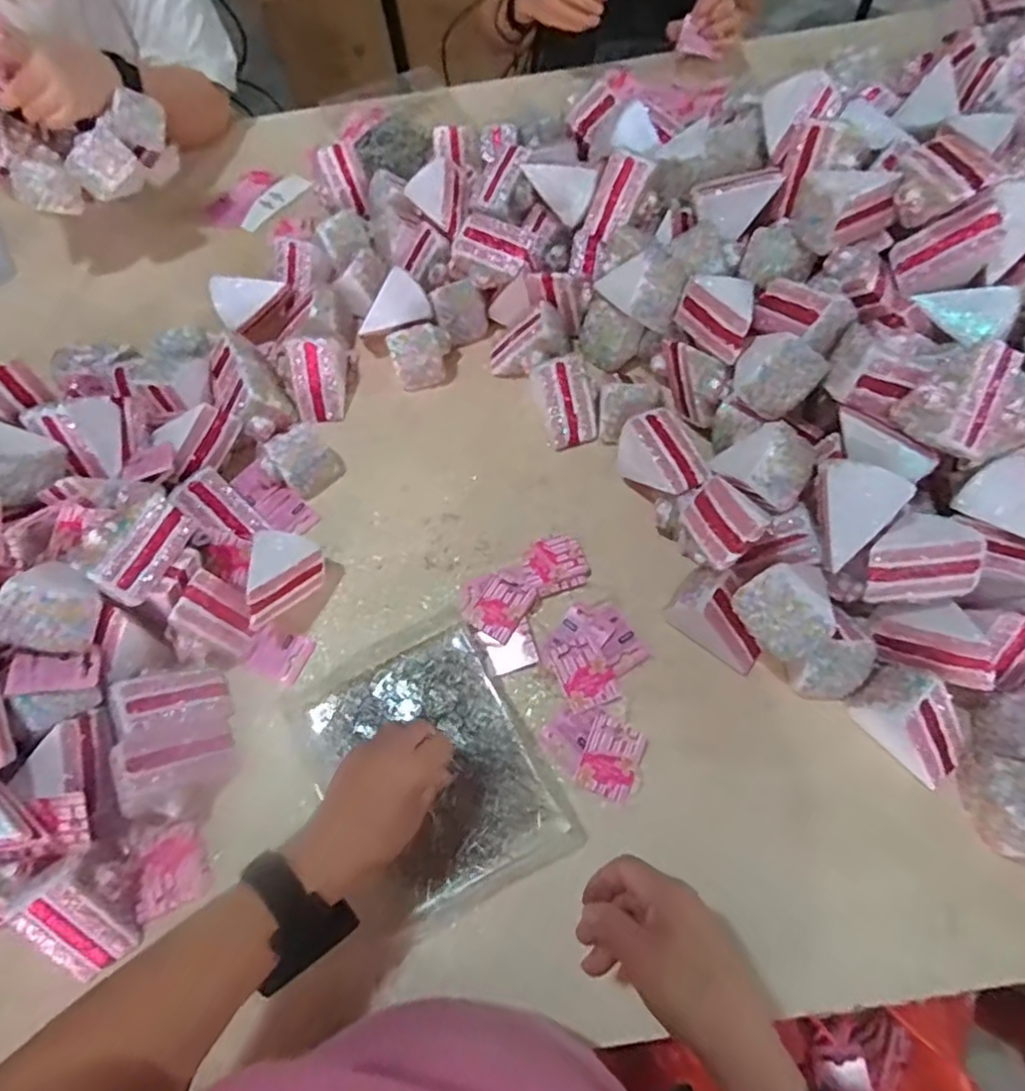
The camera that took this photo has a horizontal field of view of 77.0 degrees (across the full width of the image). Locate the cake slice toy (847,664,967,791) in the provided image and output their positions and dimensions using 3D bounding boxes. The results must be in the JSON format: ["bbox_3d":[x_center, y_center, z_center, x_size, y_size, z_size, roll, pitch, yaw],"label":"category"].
[{"bbox_3d":[0.320,0.141,0.508,0.089,0.066,0.063,41,73,20],"label":"cake slice toy"}]

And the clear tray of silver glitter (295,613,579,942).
[{"bbox_3d":[-0.072,0.193,0.564,0.177,0.018,0.230,-28,65,-12],"label":"clear tray of silver glitter"}]

